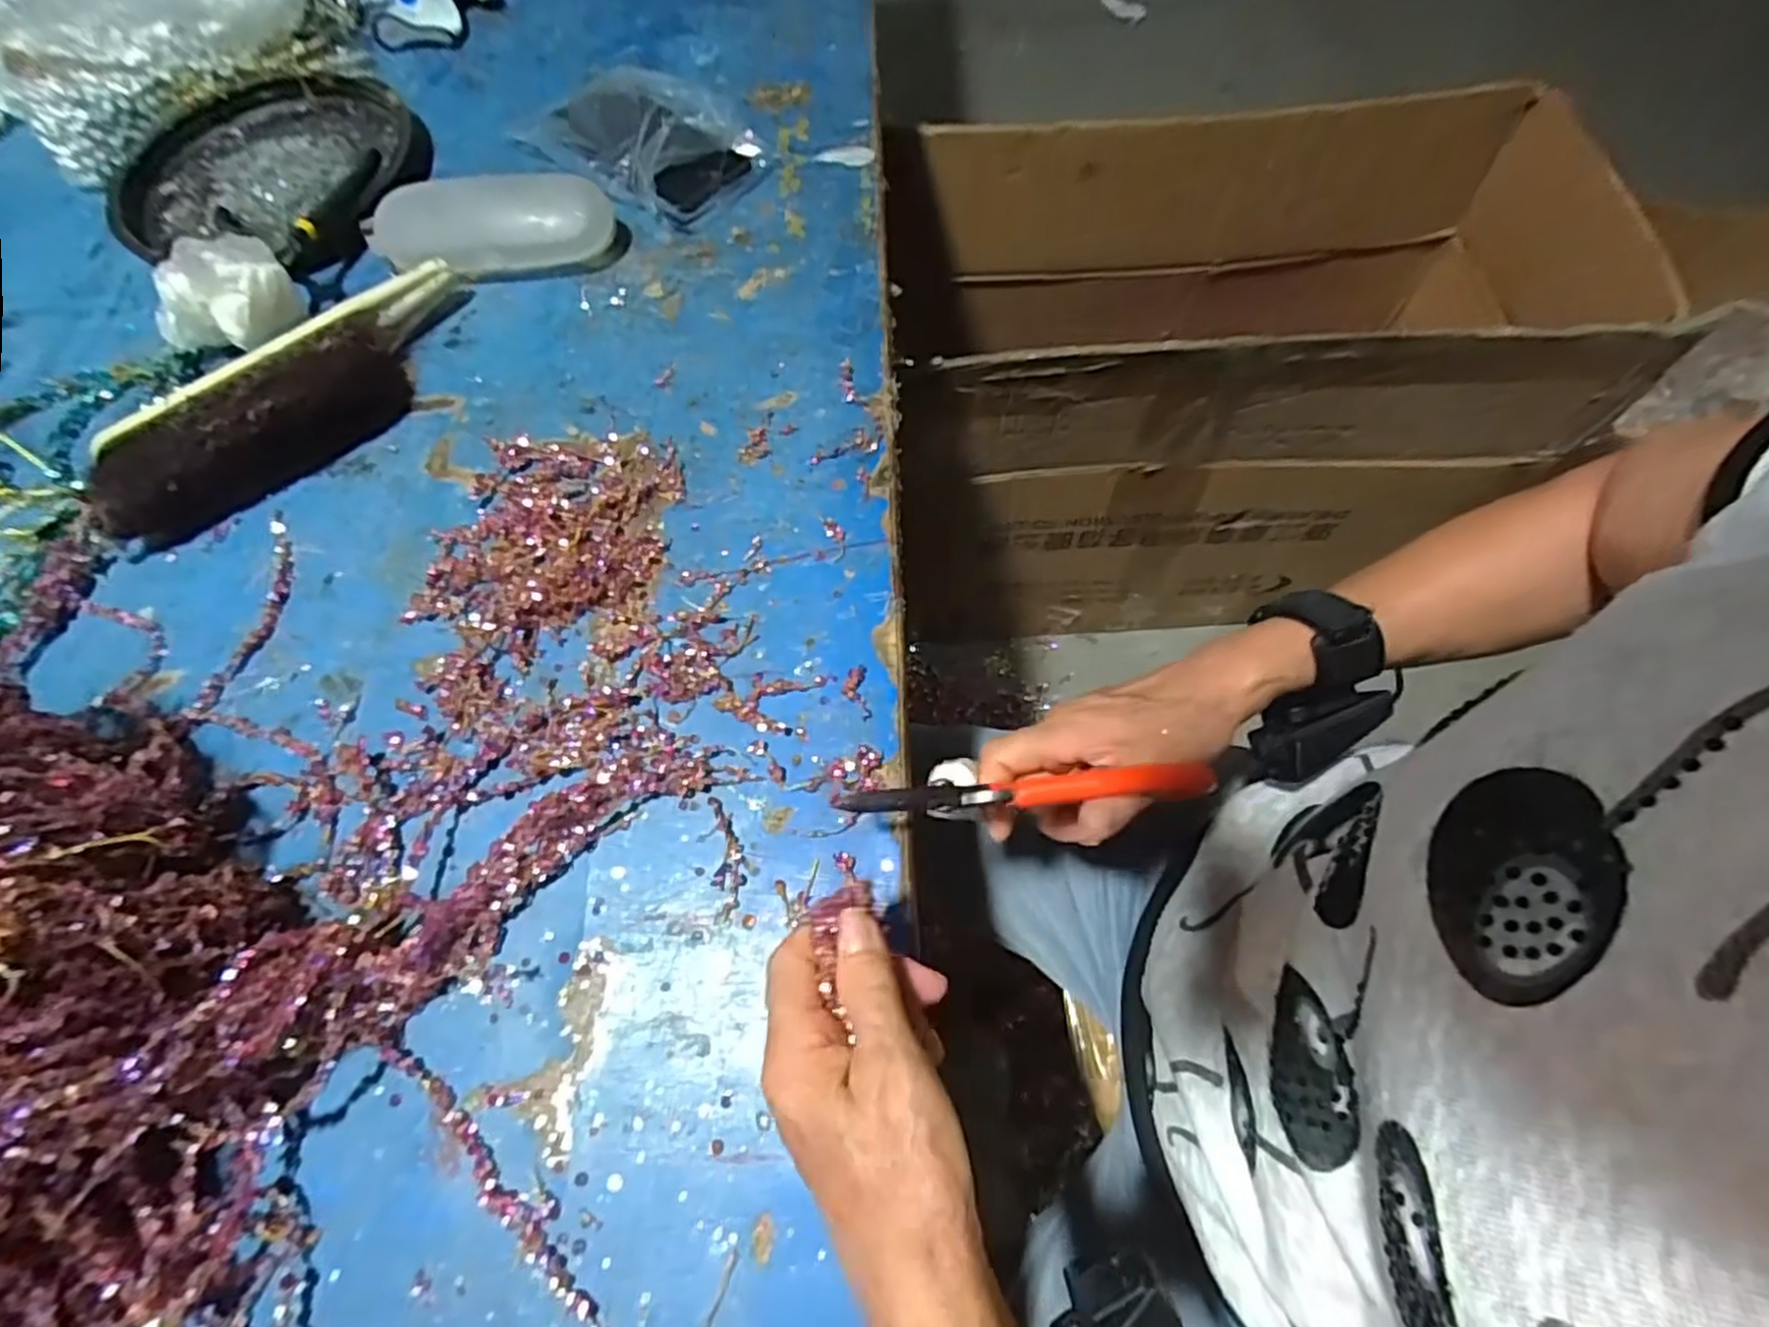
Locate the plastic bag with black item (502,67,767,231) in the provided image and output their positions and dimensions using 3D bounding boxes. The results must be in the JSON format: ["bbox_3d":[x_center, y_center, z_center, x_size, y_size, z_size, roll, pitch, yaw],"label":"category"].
[{"bbox_3d":[-0.182,-0.399,0.554,0.187,0.045,0.101,35,72,16],"label":"plastic bag with black item"}]

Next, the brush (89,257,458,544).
[{"bbox_3d":[-0.364,-0.167,0.461,0.081,0.045,0.248,41,74,18],"label":"brush"}]

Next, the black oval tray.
[{"bbox_3d":[-0.479,-0.383,0.572,0.209,0.029,0.229,-8,66,-1],"label":"black oval tray"}]

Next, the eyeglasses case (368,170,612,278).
[{"bbox_3d":[-0.274,-0.295,0.511,0.166,0.046,0.046,-6,66,0],"label":"eyeglasses case"}]

